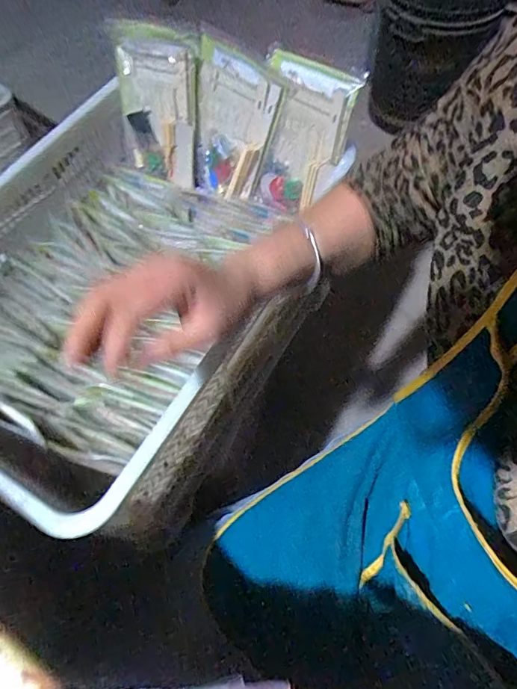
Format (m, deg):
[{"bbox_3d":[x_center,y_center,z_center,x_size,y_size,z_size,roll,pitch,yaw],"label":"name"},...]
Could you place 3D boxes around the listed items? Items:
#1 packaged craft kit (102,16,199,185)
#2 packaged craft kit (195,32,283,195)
[{"bbox_3d":[-0.167,-0.372,0.706,0.145,0.215,0.032,18,39,10],"label":"packaged craft kit"},{"bbox_3d":[-0.045,-0.327,0.688,0.130,0.209,0.021,28,42,9],"label":"packaged craft kit"}]

